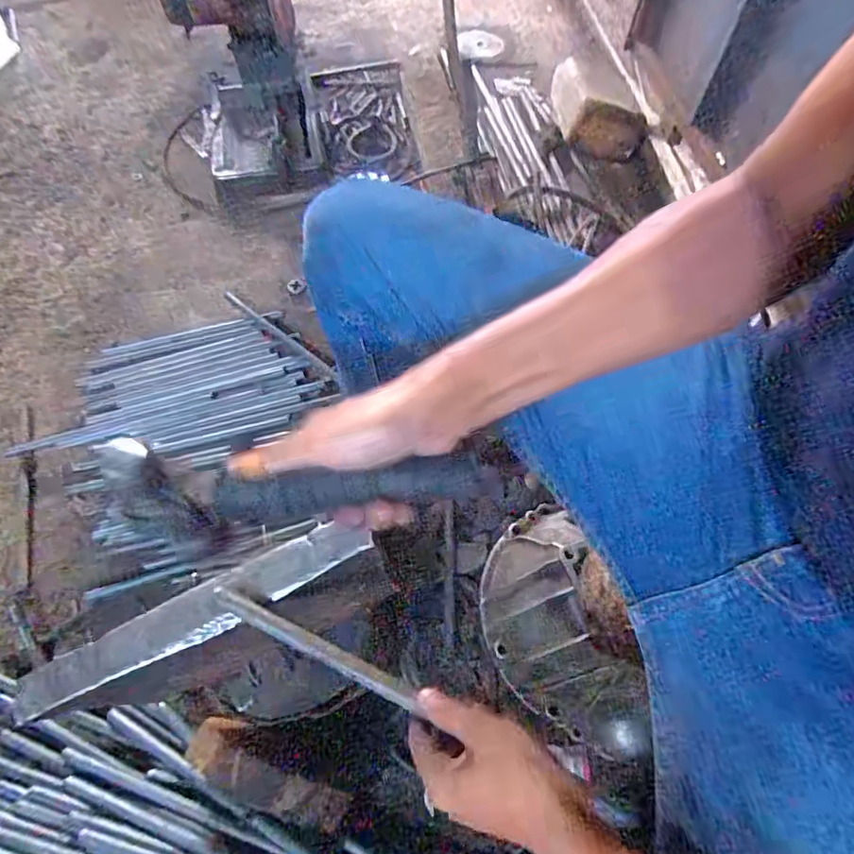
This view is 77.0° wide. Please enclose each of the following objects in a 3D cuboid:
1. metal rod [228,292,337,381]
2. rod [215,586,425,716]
[{"bbox_3d":[-0.280,-0.181,1.027,0.307,0.014,0.018,36,65,20],"label":"metal rod"},{"bbox_3d":[-0.088,0.166,0.410,0.179,0.012,0.015,21,61,17],"label":"rod"}]

